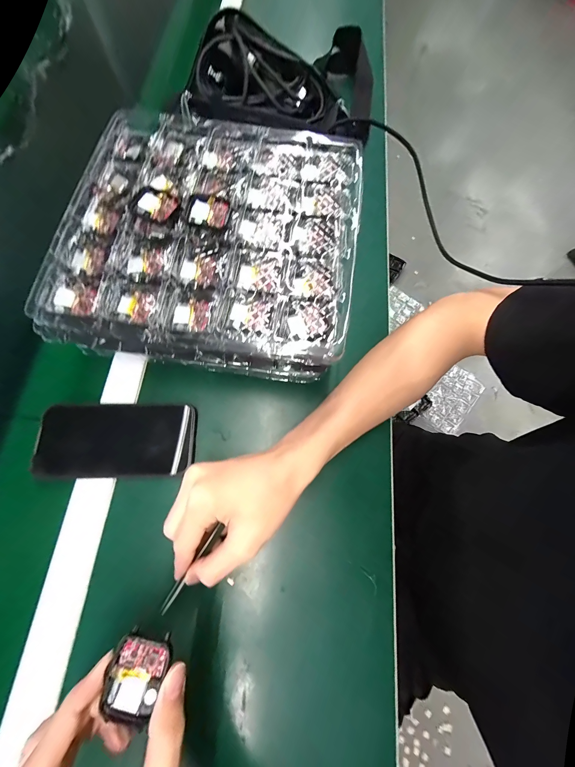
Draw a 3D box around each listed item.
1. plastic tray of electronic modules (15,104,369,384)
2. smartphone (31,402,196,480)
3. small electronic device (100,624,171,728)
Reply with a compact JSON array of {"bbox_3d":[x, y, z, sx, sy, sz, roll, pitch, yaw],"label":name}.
[{"bbox_3d":[-0.076,-0.159,0.275,0.283,0.037,0.285,10,73,2],"label":"plastic tray of electronic modules"},{"bbox_3d":[-0.181,0.059,0.285,0.156,0.012,0.077,2,67,-6],"label":"smartphone"},{"bbox_3d":[-0.100,0.192,0.176,0.036,0.008,0.045,14,74,3],"label":"small electronic device"}]

